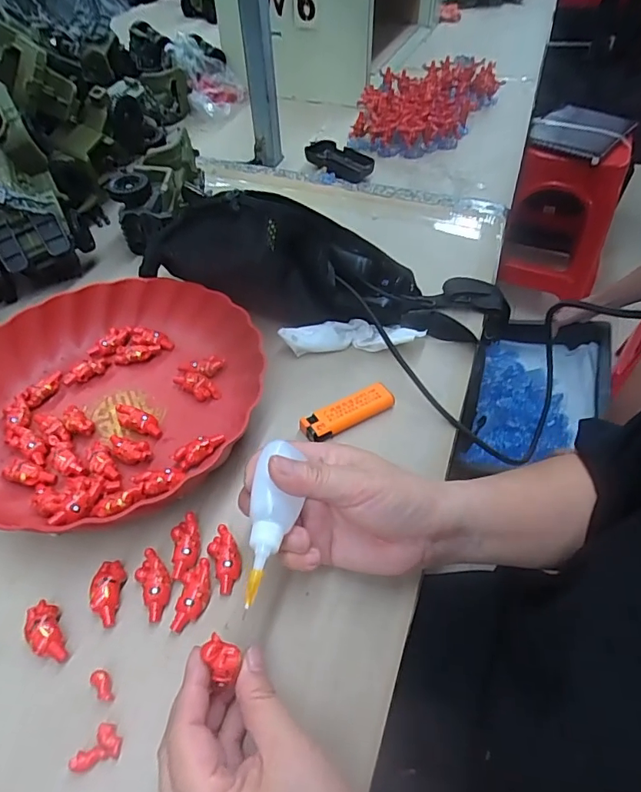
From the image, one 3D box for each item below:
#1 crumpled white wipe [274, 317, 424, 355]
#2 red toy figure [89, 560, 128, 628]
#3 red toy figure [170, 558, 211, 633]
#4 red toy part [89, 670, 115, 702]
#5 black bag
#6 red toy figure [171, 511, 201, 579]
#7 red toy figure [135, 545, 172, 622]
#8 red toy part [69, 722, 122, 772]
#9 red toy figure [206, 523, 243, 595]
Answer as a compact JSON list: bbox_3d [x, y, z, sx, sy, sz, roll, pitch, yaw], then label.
[{"bbox_3d":[0.030,-0.055,0.450,0.132,0.026,0.035,-1,50,-4],"label":"crumpled white wipe"},{"bbox_3d":[-0.134,0.123,0.304,0.017,0.013,0.039,-2,51,-5],"label":"red toy figure"},{"bbox_3d":[-0.079,0.124,0.300,0.019,0.011,0.041,3,50,-1],"label":"red toy figure"},{"bbox_3d":[-0.122,0.163,0.271,0.009,0.007,0.018,-34,60,-27],"label":"red toy part"},{"bbox_3d":[0.021,-0.102,0.449,0.353,0.109,0.080,10,49,-14],"label":"black bag"},{"bbox_3d":[-0.090,0.101,0.323,0.018,0.013,0.040,-6,51,-9],"label":"red toy figure"},{"bbox_3d":[-0.105,0.120,0.306,0.019,0.012,0.041,-22,55,-20],"label":"red toy figure"},{"bbox_3d":[-0.117,0.183,0.252,0.024,0.006,0.017,-12,52,-13],"label":"red toy part"},{"bbox_3d":[-0.062,0.107,0.315,0.018,0.011,0.040,-17,53,-17],"label":"red toy figure"}]

